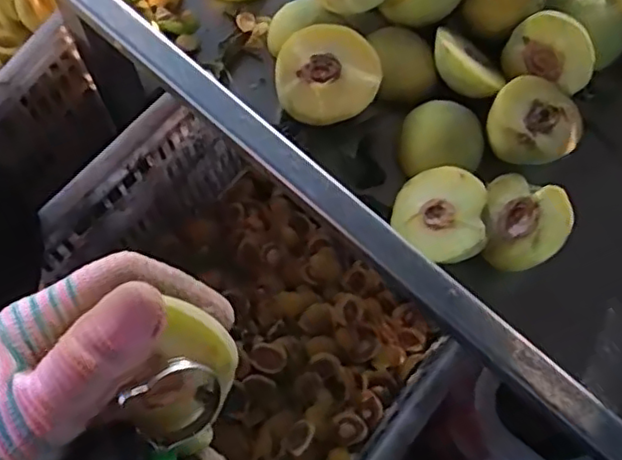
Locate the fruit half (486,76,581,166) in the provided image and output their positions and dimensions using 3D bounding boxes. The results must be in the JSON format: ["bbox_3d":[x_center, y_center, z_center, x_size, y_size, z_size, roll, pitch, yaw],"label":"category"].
[{"bbox_3d":[0.152,-0.071,0.431,0.060,0.042,0.064,1,69,-2],"label":"fruit half"}]

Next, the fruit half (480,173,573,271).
[{"bbox_3d":[0.135,0.000,0.399,0.056,0.032,0.056,-10,67,24],"label":"fruit half"}]

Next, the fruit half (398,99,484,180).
[{"bbox_3d":[0.088,-0.060,0.421,0.053,0.021,0.053,1,69,-2],"label":"fruit half"}]

